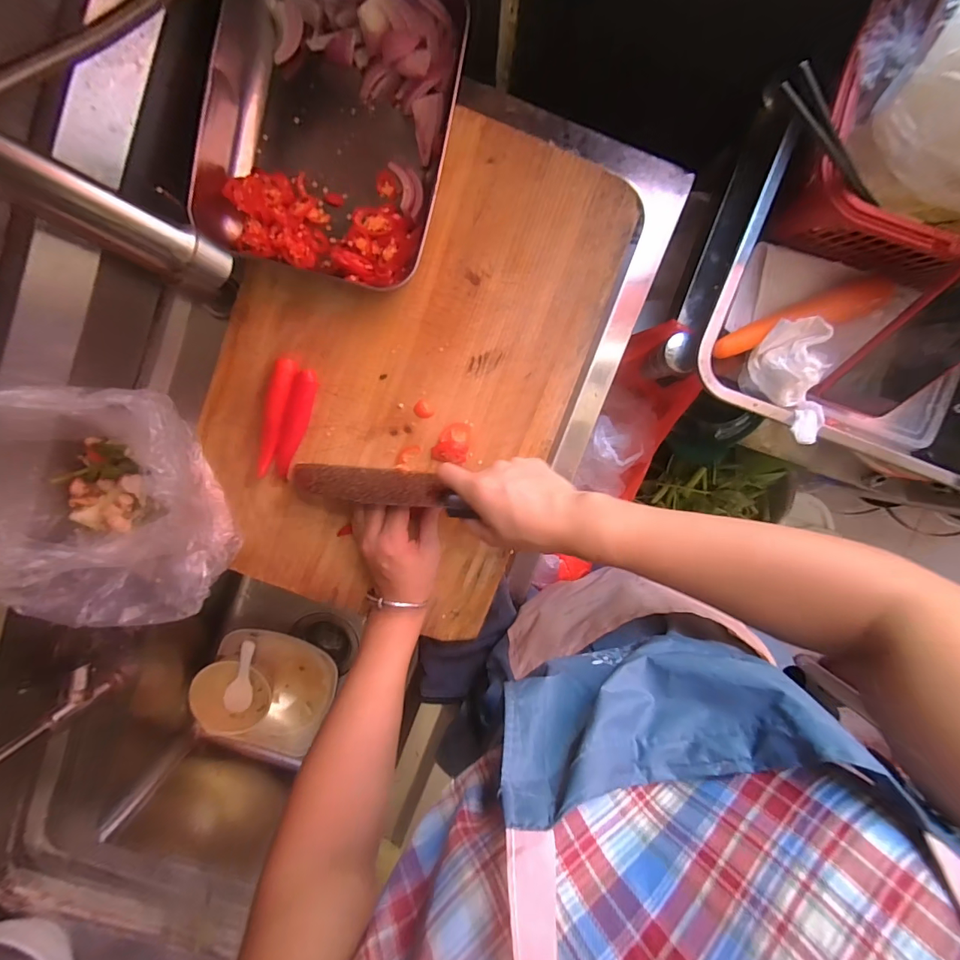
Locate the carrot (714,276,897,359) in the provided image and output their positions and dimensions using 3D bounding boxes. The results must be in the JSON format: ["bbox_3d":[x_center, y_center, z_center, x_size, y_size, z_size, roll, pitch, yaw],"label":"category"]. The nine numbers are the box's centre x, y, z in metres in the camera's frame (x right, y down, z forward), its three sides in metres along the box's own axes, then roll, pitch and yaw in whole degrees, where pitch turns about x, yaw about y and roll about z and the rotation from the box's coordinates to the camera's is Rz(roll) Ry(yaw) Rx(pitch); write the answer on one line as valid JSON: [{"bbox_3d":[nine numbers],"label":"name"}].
[{"bbox_3d":[0.297,-0.151,0.418,0.163,0.032,0.030,-18,99,0],"label":"carrot"}]

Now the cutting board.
[{"bbox_3d":[-0.077,-0.105,0.433,0.330,0.025,0.468,20,97,-5],"label":"cutting board"}]

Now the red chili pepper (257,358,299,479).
[{"bbox_3d":[-0.198,-0.060,0.429,0.023,0.023,0.112,18,97,-5],"label":"red chili pepper"}]

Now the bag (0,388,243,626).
[{"bbox_3d":[-0.333,0.032,0.331,0.166,0.223,0.227,-12,99,-1],"label":"bag"}]

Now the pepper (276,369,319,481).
[{"bbox_3d":[-0.178,-0.053,0.431,0.021,0.014,0.107,18,98,-5],"label":"pepper"}]

